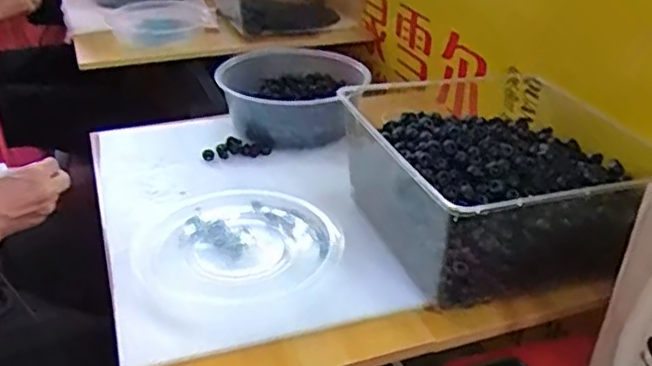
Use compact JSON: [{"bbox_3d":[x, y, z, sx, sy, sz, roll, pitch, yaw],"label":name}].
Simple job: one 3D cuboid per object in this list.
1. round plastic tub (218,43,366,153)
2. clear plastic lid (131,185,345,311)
[{"bbox_3d":[-0.047,-0.142,1.022,0.209,0.089,0.209,1,31,0],"label":"round plastic tub"},{"bbox_3d":[-0.105,0.071,0.778,0.239,0.020,0.221,-5,34,4],"label":"clear plastic lid"}]

